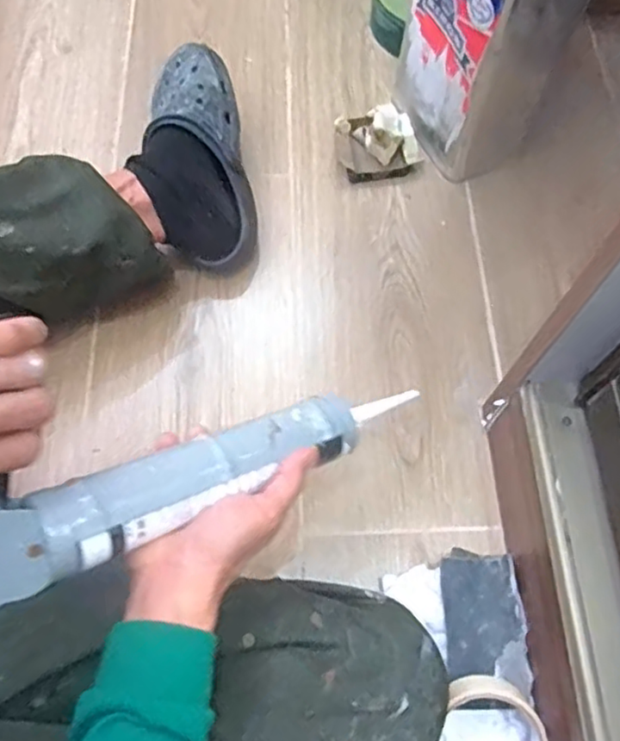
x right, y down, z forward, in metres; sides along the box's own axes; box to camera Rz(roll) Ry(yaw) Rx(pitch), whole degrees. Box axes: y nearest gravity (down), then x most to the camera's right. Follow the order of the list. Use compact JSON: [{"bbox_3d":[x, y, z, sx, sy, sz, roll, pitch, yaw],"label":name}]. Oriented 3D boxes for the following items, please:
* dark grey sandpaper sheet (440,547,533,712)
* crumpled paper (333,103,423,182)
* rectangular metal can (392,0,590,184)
[{"bbox_3d":[0.142,0.208,0.525,0.064,0.011,0.118,-1,66,-3],"label":"dark grey sandpaper sheet"},{"bbox_3d":[0.076,-0.268,0.747,0.096,0.033,0.091,-15,67,-10],"label":"crumpled paper"},{"bbox_3d":[0.176,-0.357,0.639,0.115,0.304,0.149,-26,70,-14],"label":"rectangular metal can"}]

